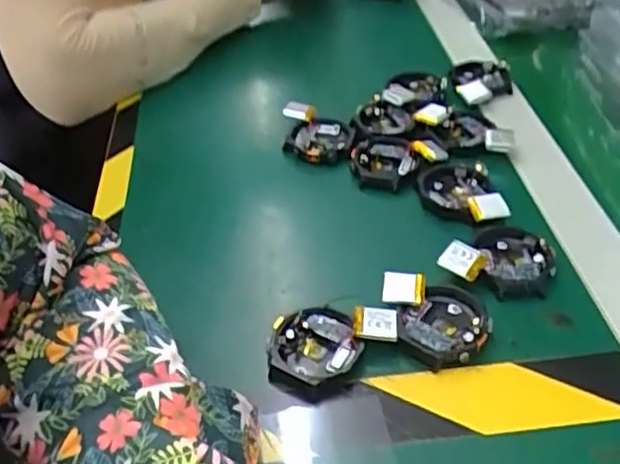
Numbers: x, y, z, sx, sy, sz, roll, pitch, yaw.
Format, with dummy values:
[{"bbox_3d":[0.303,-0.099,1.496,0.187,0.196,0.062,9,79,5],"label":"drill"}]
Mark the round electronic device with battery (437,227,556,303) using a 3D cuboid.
[{"bbox_3d":[0.113,0.012,0.385,0.061,0.016,0.053,13,43,18],"label":"round electronic device with battery"}]

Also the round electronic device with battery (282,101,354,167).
[{"bbox_3d":[0.006,-0.077,0.493,0.052,0.017,0.060,-2,40,0],"label":"round electronic device with battery"}]

